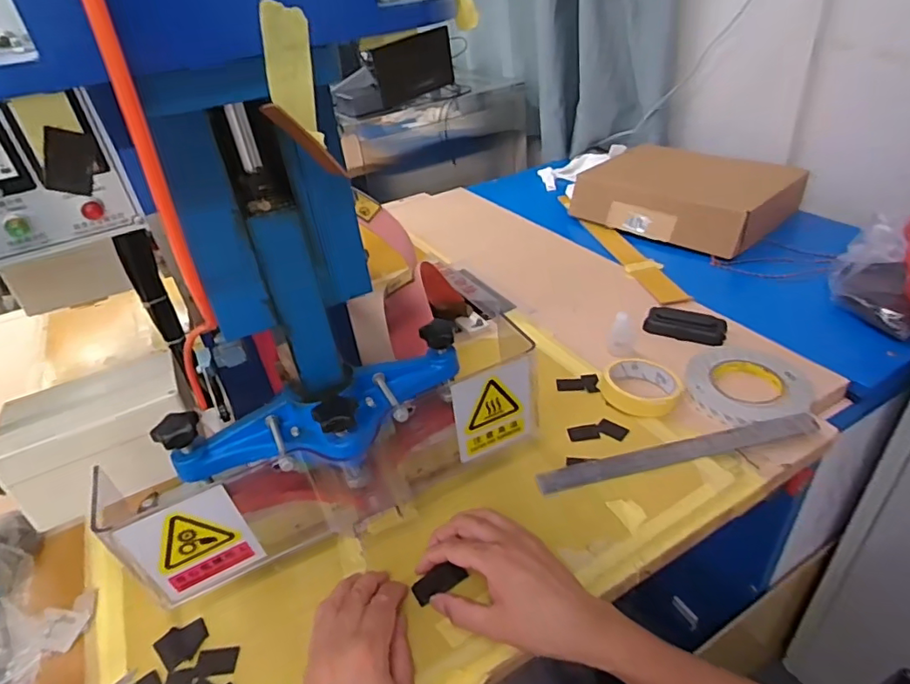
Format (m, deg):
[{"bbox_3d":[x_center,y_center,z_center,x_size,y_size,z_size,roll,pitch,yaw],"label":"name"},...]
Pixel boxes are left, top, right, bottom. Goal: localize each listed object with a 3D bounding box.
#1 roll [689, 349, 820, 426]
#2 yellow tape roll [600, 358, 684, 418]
[{"bbox_3d":[0.367,0.054,0.680,0.142,0.016,0.140,-4,36,3],"label":"roll"},{"bbox_3d":[0.233,0.052,0.675,0.092,0.021,0.092,-4,36,3],"label":"yellow tape roll"}]

